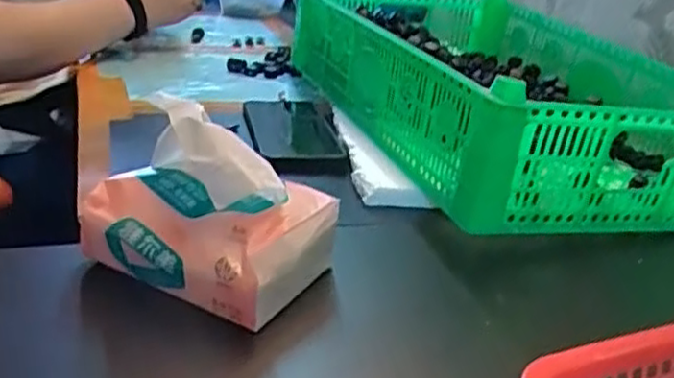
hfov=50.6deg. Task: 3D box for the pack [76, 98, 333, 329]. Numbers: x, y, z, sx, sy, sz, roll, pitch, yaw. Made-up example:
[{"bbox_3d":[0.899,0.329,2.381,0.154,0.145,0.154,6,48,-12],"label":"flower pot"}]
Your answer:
[{"bbox_3d":[-0.082,0.006,0.436,0.145,0.094,0.087,12,24,14],"label":"pack"}]

